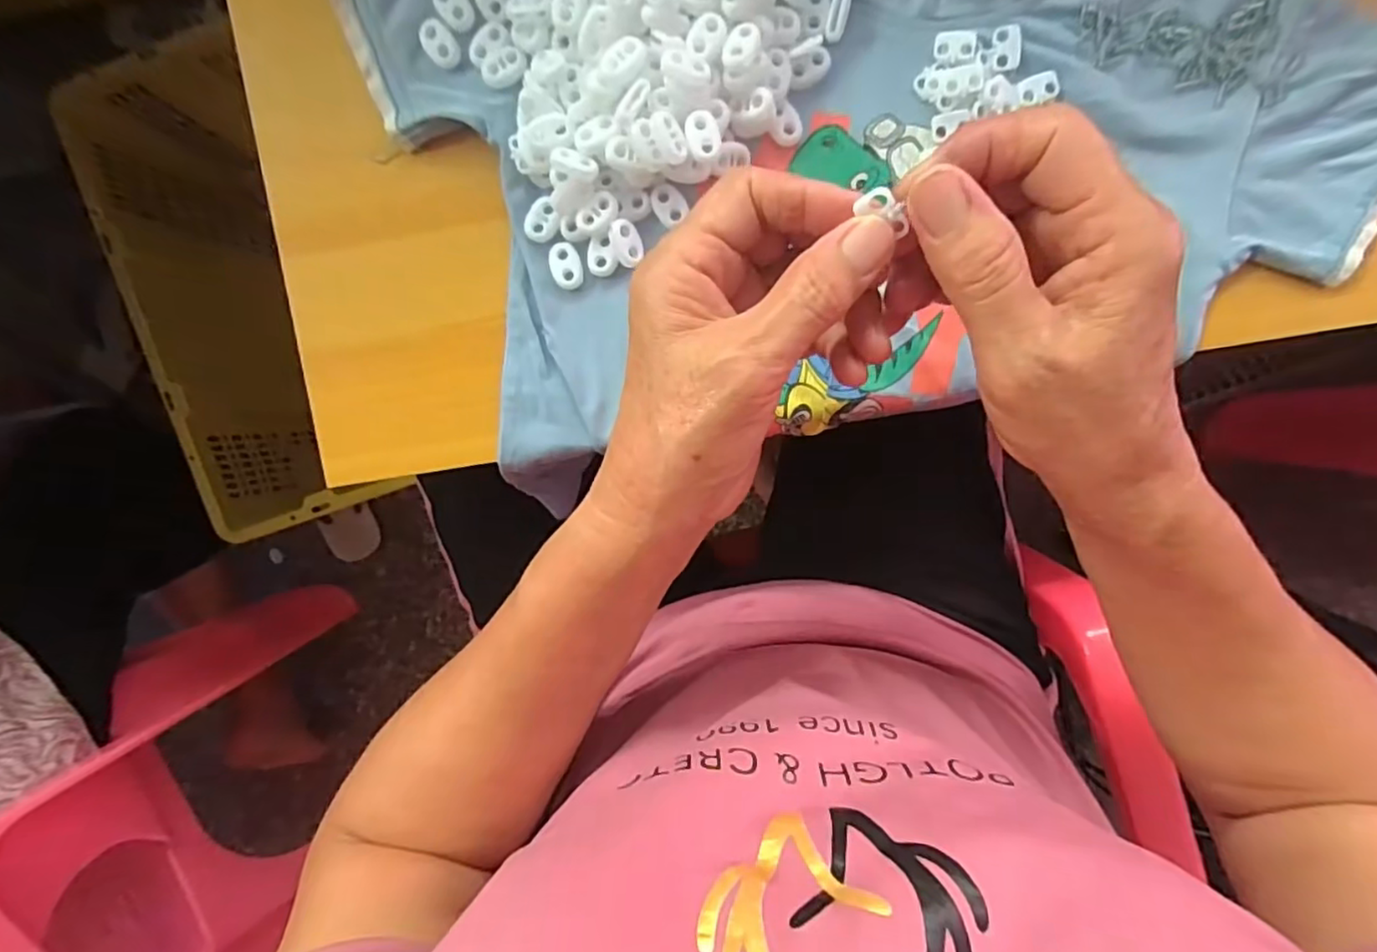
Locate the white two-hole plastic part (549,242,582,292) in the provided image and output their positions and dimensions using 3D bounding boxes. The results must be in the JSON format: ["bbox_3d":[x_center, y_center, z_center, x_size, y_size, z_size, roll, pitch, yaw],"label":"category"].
[{"bbox_3d":[-0.060,-0.103,0.306,0.015,0.004,0.023,-17,95,3],"label":"white two-hole plastic part"}]

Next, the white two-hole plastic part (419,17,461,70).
[{"bbox_3d":[-0.120,-0.208,0.299,0.014,0.004,0.024,-39,93,5],"label":"white two-hole plastic part"}]

